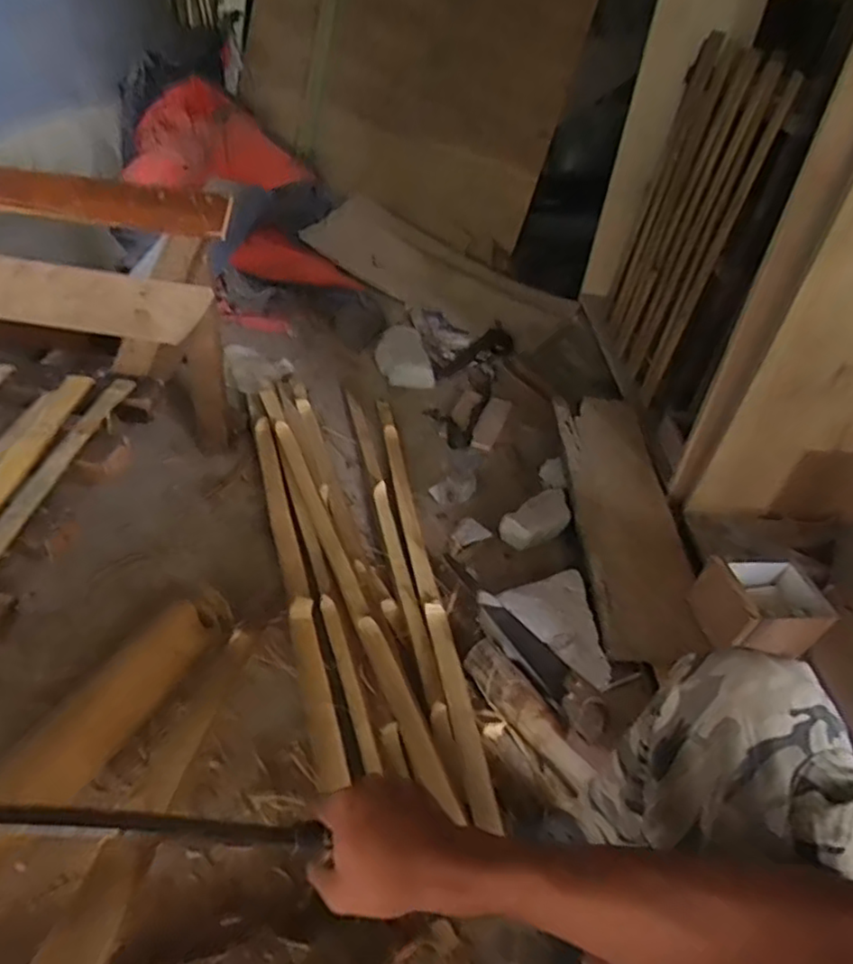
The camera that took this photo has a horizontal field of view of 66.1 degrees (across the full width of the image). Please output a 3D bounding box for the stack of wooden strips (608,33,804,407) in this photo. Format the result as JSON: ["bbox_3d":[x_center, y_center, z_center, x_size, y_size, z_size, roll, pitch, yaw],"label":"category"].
[{"bbox_3d":[0.557,-0.563,1.419,0.062,0.684,0.453,2,52,-7],"label":"stack of wooden strips"}]

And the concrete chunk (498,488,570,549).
[{"bbox_3d":[0.220,0.076,1.276,0.154,0.050,0.090,-31,63,-17],"label":"concrete chunk"}]

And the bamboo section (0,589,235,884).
[{"bbox_3d":[-0.469,0.360,0.822,0.111,0.093,0.578,20,42,16],"label":"bamboo section"}]

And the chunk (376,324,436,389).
[{"bbox_3d":[-0.057,-0.310,1.683,0.128,0.055,0.192,-34,83,10],"label":"chunk"}]

